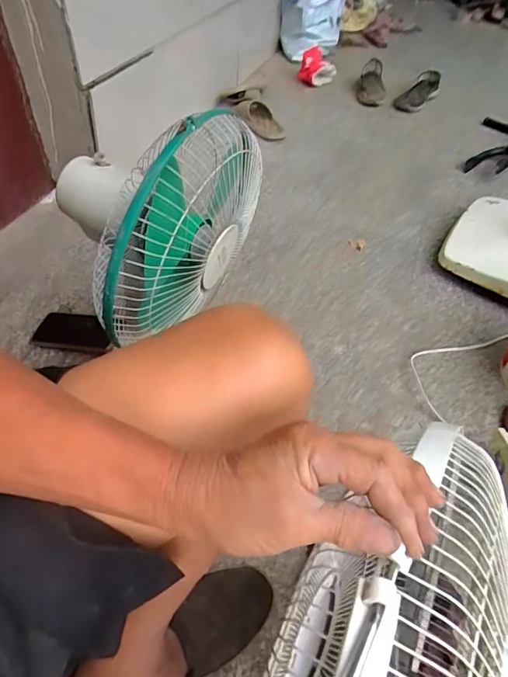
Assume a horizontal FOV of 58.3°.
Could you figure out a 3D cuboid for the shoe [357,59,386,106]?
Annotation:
[{"bbox_3d":[0.416,-0.912,1.595,0.098,0.059,0.238,8,63,5],"label":"shoe"}]

